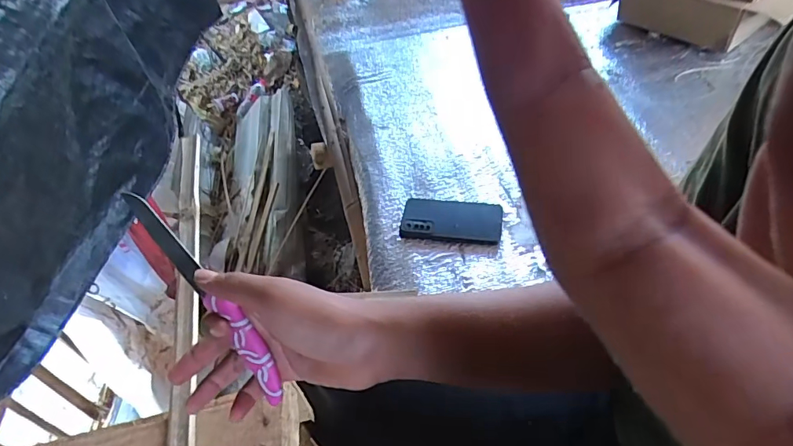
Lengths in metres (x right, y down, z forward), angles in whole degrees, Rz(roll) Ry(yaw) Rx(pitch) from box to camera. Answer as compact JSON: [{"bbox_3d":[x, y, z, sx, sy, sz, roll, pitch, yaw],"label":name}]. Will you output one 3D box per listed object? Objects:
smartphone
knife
[{"bbox_3d":[0.089,-0.007,0.745,0.155,0.008,0.082,4,50,8],"label":"smartphone"},{"bbox_3d":[-0.128,0.052,0.322,0.019,0.015,0.174,-37,96,-24],"label":"knife"}]

